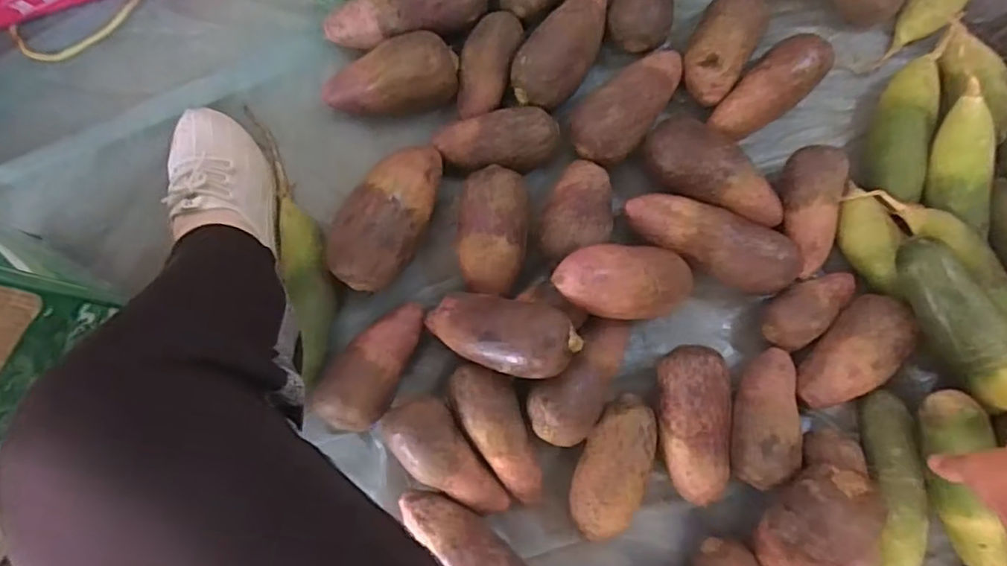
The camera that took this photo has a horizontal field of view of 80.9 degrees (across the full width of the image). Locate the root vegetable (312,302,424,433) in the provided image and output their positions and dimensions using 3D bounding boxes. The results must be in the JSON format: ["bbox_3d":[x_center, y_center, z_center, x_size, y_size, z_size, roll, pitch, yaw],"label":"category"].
[{"bbox_3d":[-0.124,0.083,0.593,0.070,0.066,0.139,40,82,3],"label":"root vegetable"}]

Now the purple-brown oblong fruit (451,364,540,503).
[{"bbox_3d":[-0.003,0.147,0.583,0.056,0.052,0.141,-23,84,-6],"label":"purple-brown oblong fruit"}]

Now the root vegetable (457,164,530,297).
[{"bbox_3d":[-0.013,-0.053,0.605,0.072,0.059,0.129,4,82,-3],"label":"root vegetable"}]

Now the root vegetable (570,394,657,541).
[{"bbox_3d":[0.105,0.176,0.585,0.065,0.054,0.132,18,81,-1],"label":"root vegetable"}]

